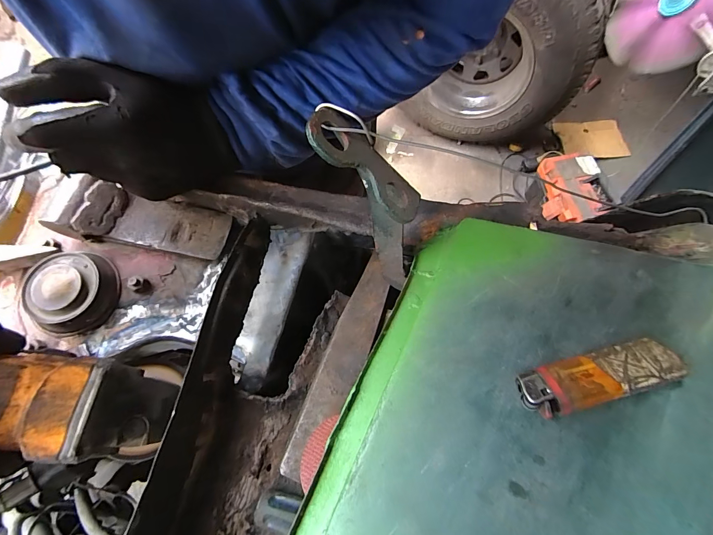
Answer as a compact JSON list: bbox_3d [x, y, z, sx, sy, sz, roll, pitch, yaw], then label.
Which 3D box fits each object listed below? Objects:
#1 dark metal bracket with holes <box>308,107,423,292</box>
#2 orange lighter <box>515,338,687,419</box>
[{"bbox_3d":[0.010,-0.027,0.220,0.056,0.152,0.024,19,69,9],"label":"dark metal bracket with holes"},{"bbox_3d":[0.123,0.056,0.174,0.076,0.019,0.023,-14,68,-4],"label":"orange lighter"}]

